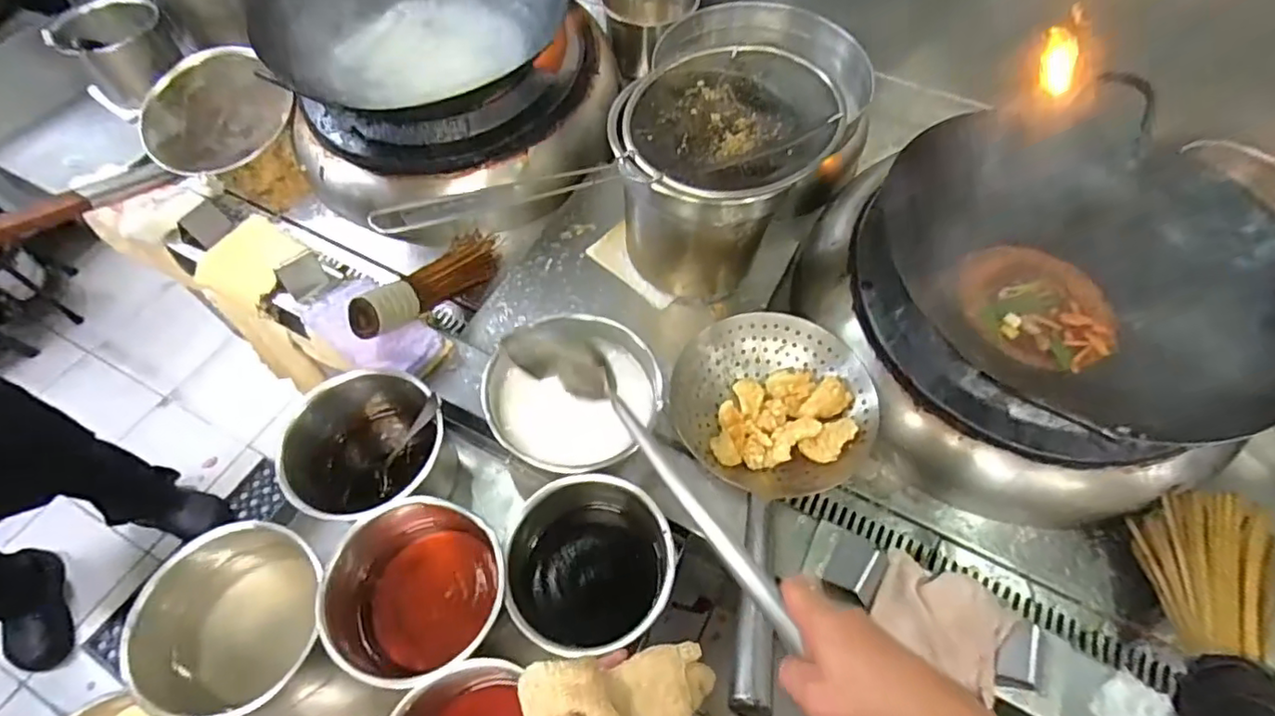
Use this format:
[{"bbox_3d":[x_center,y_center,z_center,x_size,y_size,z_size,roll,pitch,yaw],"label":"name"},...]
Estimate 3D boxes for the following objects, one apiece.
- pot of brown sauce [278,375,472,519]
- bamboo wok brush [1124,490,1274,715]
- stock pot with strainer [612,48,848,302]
[{"bbox_3d":[-0.272,0.111,0.626,0.142,0.141,0.149,1,58,-1],"label":"pot of brown sauce"},{"bbox_3d":[0.554,0.277,0.560,0.115,0.073,0.309,14,58,7],"label":"bamboo wok brush"},{"bbox_3d":[0.093,-0.220,0.744,0.233,0.227,0.209,9,58,4],"label":"stock pot with strainer"}]

